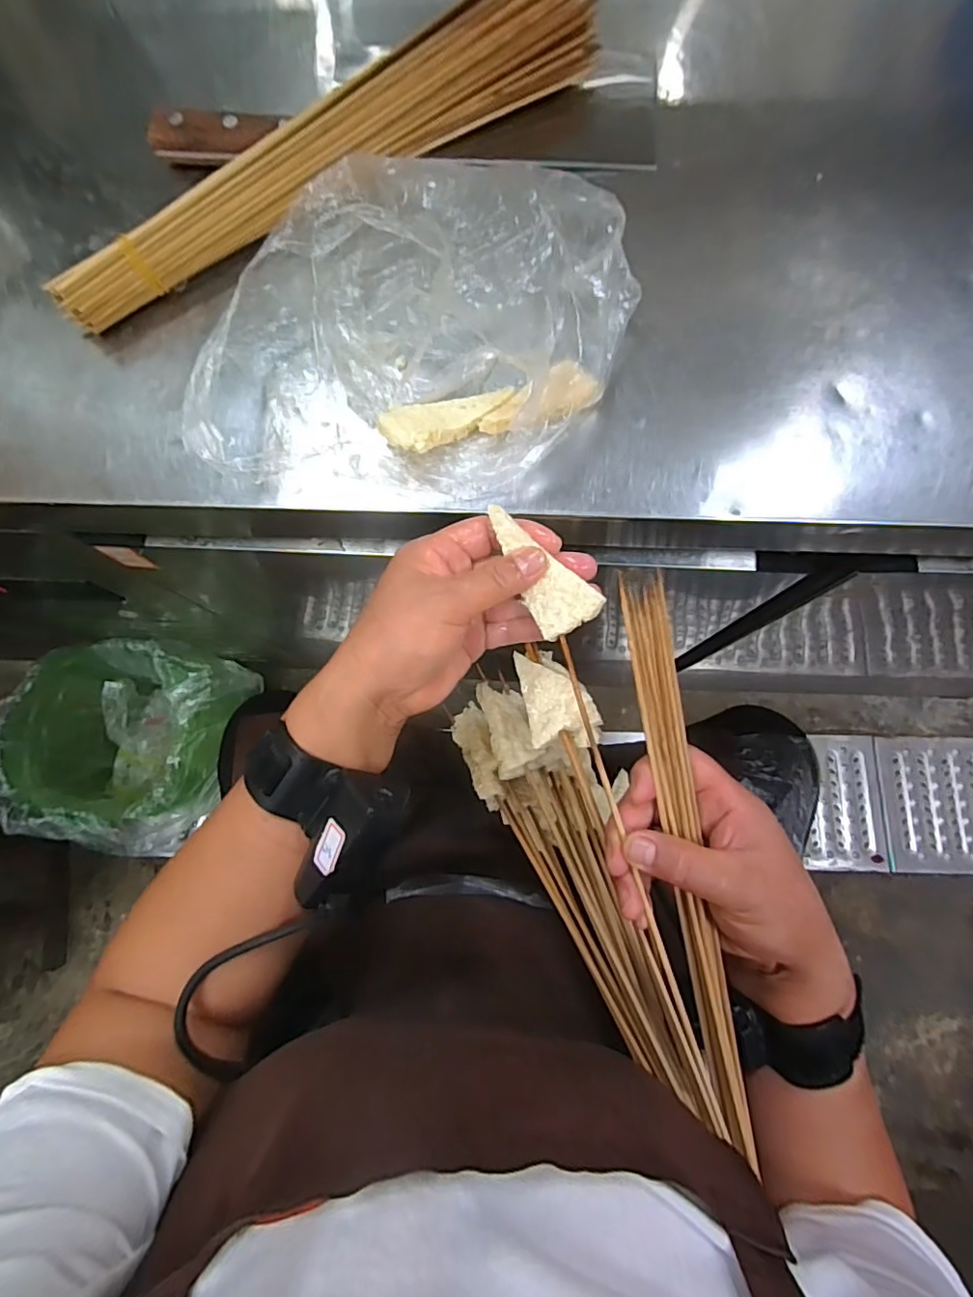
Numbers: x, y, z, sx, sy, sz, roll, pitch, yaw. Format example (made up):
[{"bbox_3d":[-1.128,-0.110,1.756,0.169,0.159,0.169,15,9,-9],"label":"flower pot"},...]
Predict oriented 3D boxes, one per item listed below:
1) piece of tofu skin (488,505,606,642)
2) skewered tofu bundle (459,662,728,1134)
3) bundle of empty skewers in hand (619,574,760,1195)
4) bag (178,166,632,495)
[{"bbox_3d":[0.024,-0.037,0.285,0.073,0.005,0.030,43,111,9],"label":"piece of tofu skin"},{"bbox_3d":[0.053,0.132,0.336,0.074,0.116,0.245,-22,73,-5],"label":"skewered tofu bundle"},{"bbox_3d":[0.102,0.101,0.288,0.024,0.014,0.279,-7,84,-1],"label":"bundle of empty skewers in hand"},{"bbox_3d":[-0.040,-0.183,0.313,0.253,0.093,0.160,-4,77,2],"label":"bag"}]

